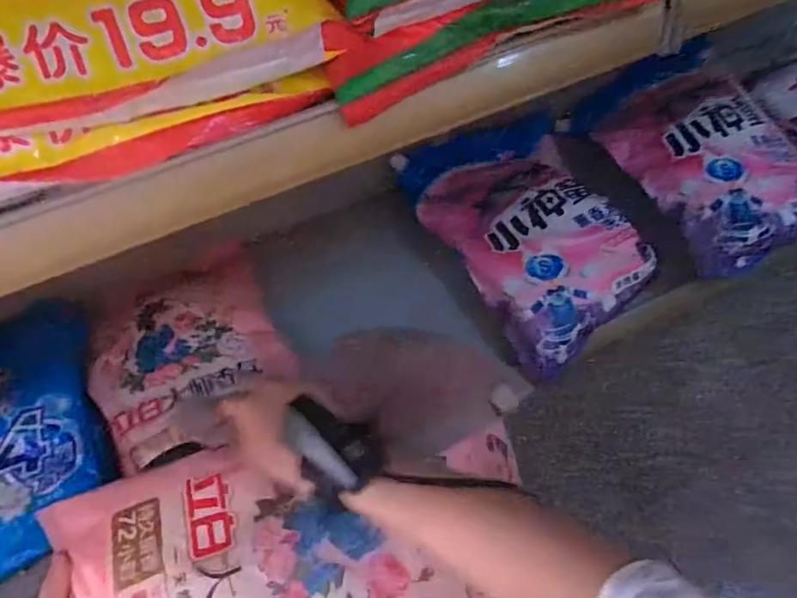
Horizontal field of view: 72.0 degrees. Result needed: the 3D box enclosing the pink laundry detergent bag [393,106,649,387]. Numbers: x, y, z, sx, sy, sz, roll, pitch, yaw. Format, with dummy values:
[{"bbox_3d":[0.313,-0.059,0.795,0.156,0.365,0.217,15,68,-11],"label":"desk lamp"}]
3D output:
[{"bbox_3d":[0.194,-0.112,0.821,0.246,0.056,0.402,-23,61,-11],"label":"pink laundry detergent bag"}]

